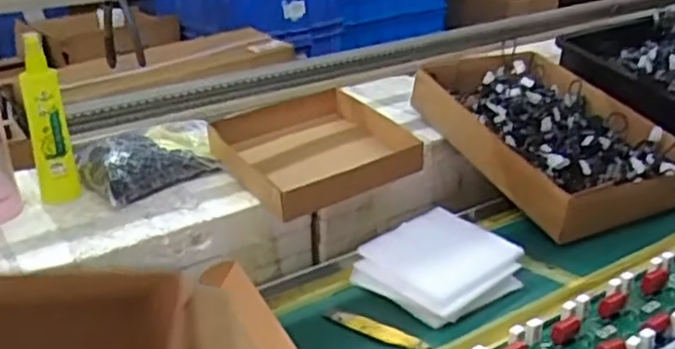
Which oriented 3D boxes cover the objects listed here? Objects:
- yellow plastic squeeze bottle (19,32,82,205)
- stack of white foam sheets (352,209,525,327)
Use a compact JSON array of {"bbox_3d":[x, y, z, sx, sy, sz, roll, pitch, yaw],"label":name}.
[{"bbox_3d":[-0.353,-0.063,0.873,0.045,0.212,0.031,-10,25,-17],"label":"yellow plastic squeeze bottle"},{"bbox_3d":[0.112,0.100,0.788,0.160,0.042,0.136,-20,30,-35],"label":"stack of white foam sheets"}]

